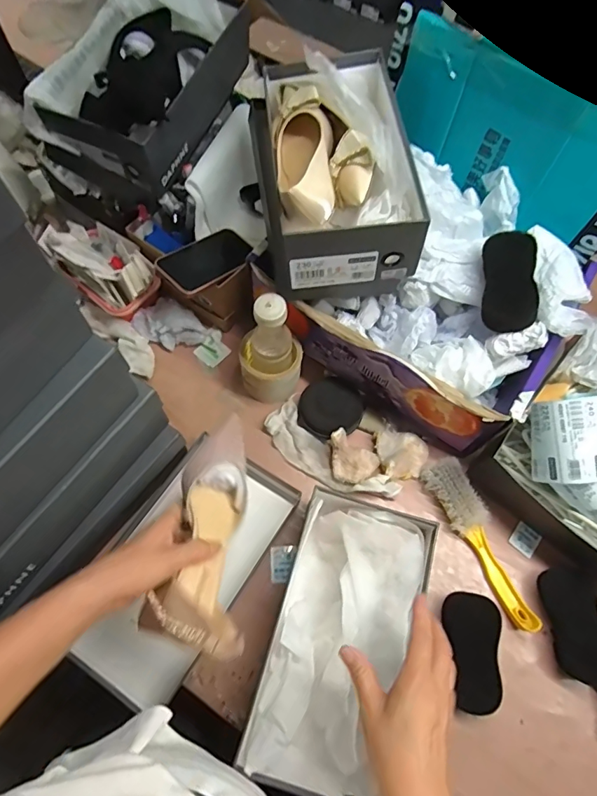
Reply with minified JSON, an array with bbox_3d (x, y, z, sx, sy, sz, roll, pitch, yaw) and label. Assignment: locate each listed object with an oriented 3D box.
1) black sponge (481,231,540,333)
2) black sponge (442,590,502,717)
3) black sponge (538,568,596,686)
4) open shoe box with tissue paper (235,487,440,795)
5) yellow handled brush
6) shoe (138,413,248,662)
[{"bbox_3d":[0.259,-0.145,0.561,0.061,0.023,0.126,6,81,0],"label":"black sponge"},{"bbox_3d":[0.209,0.306,0.558,0.058,0.035,0.126,9,66,1],"label":"black sponge"},{"bbox_3d":[0.346,0.280,0.570,0.067,0.009,0.126,-22,55,33],"label":"black sponge"},{"bbox_3d":[0.048,0.272,0.529,0.145,0.102,0.300,18,67,6],"label":"open shoe box with tissue paper"},{"bbox_3d":[0.241,0.190,0.609,0.050,0.032,0.230,-22,69,-11],"label":"yellow handled brush"},{"bbox_3d":[-0.088,0.128,0.476,0.078,0.064,0.247,3,47,-1],"label":"shoe"}]

